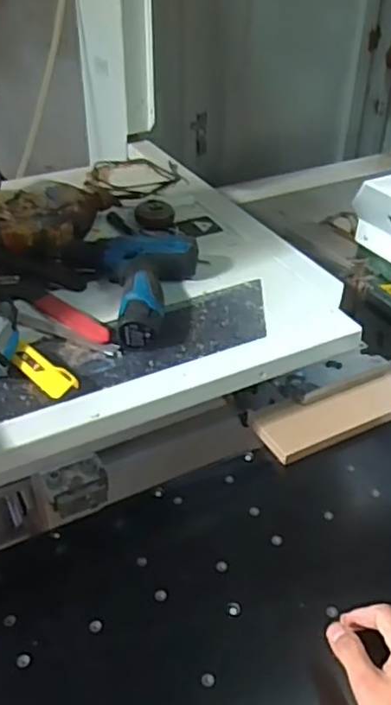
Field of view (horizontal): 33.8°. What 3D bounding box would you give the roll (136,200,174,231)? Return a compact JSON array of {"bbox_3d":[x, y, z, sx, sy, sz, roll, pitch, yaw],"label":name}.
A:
[{"bbox_3d":[-0.064,-0.218,1.018,0.059,0.031,0.059,0,36,0],"label":"roll"}]

